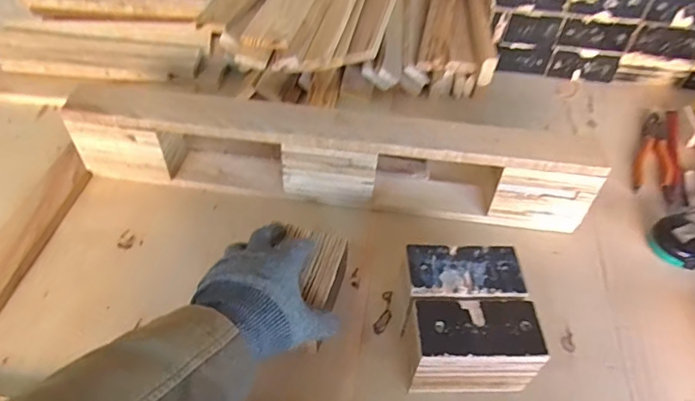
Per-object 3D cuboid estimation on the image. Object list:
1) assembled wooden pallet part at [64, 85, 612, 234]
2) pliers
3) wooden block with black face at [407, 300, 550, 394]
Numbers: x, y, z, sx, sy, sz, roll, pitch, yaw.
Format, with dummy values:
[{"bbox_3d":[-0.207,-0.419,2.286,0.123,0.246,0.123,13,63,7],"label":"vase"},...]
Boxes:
[{"bbox_3d":[-0.019,-0.065,0.645,0.651,0.125,0.093,6,48,2],"label":"assembled wooden pallet part"},{"bbox_3d":[0.476,-0.075,0.763,0.055,0.017,0.191,20,50,14],"label":"pliers"},{"bbox_3d":[0.122,0.148,0.495,0.122,0.084,0.060,1,48,-3],"label":"wooden block with black face"}]

